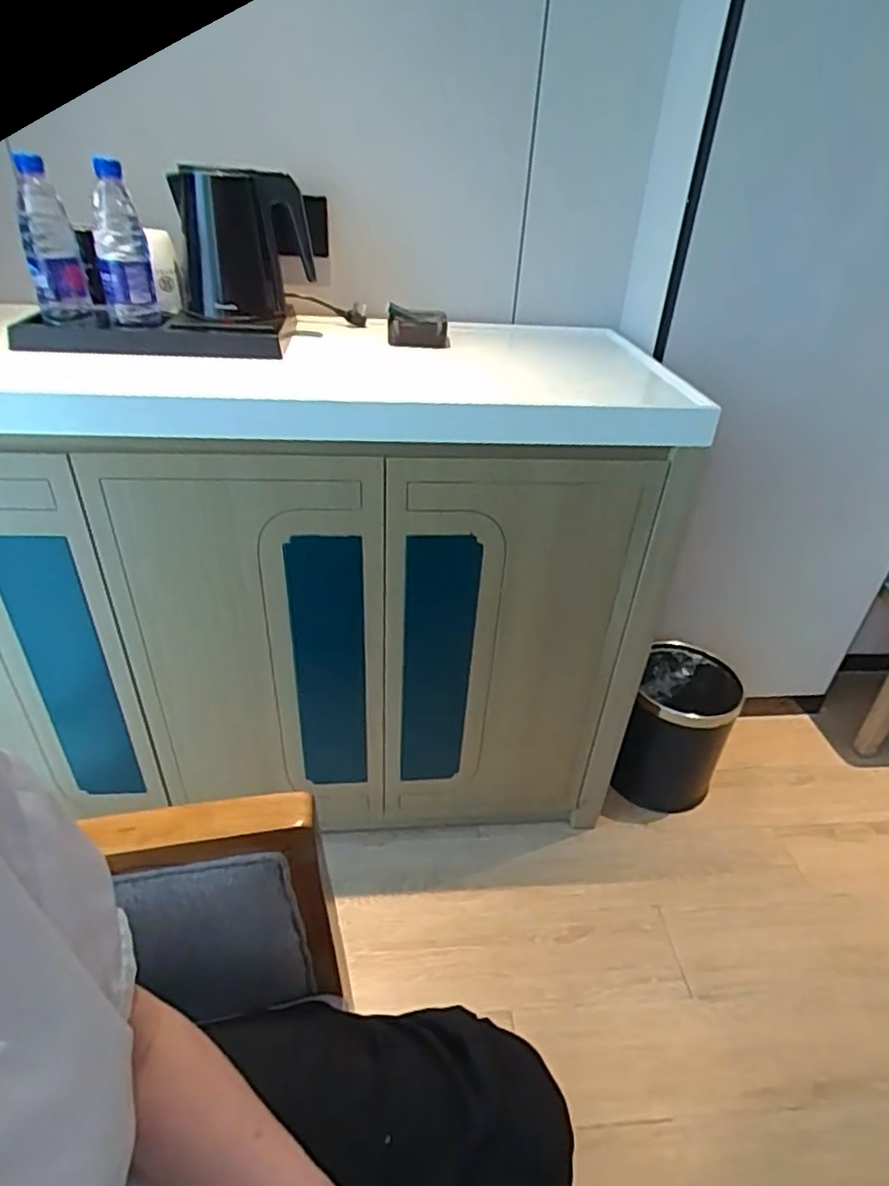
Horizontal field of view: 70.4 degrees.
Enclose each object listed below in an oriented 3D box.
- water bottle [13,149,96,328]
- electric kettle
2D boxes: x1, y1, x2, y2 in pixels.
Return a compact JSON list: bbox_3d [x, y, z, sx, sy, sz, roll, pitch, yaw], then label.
[{"bbox_3d":[-0.498,-0.444,0.797,0.062,0.176,0.062,-15,38,-25],"label":"water bottle"},{"bbox_3d":[-0.283,-0.497,0.905,0.177,0.180,0.174,-5,35,-13],"label":"electric kettle"}]

